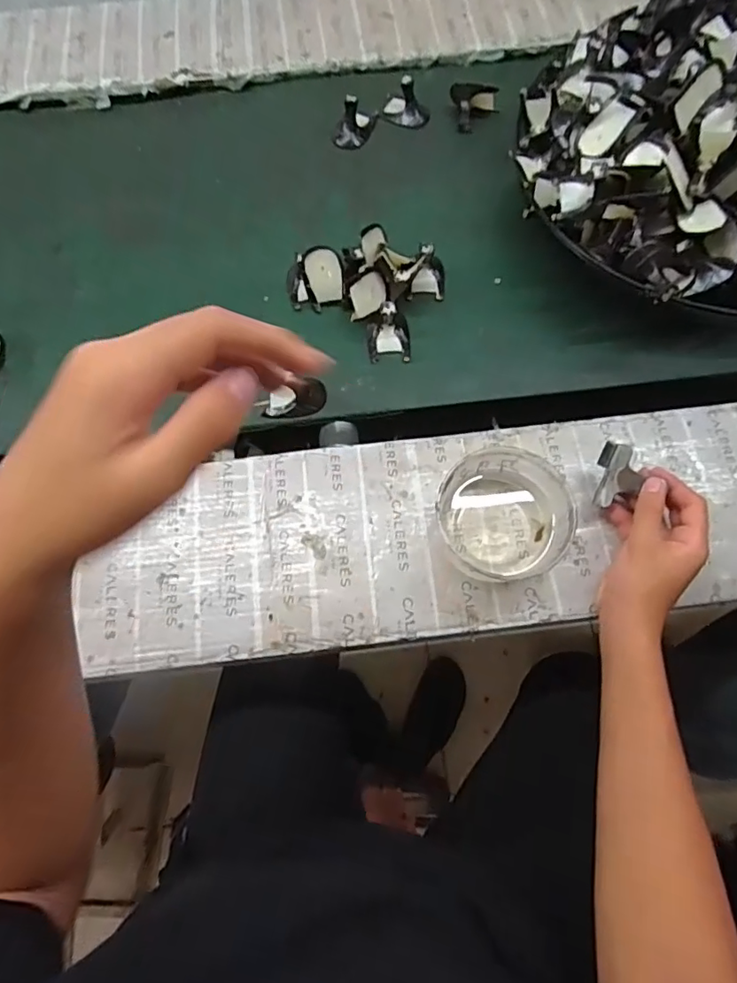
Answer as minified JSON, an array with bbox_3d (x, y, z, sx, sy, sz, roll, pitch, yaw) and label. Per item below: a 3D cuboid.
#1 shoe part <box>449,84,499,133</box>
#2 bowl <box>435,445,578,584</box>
[{"bbox_3d":[0.142,-0.517,0.725,0.067,0.038,0.049,7,71,4],"label":"shoe part"},{"bbox_3d":[0.122,0.024,0.490,0.106,0.062,0.115,0,70,1],"label":"bowl"}]

